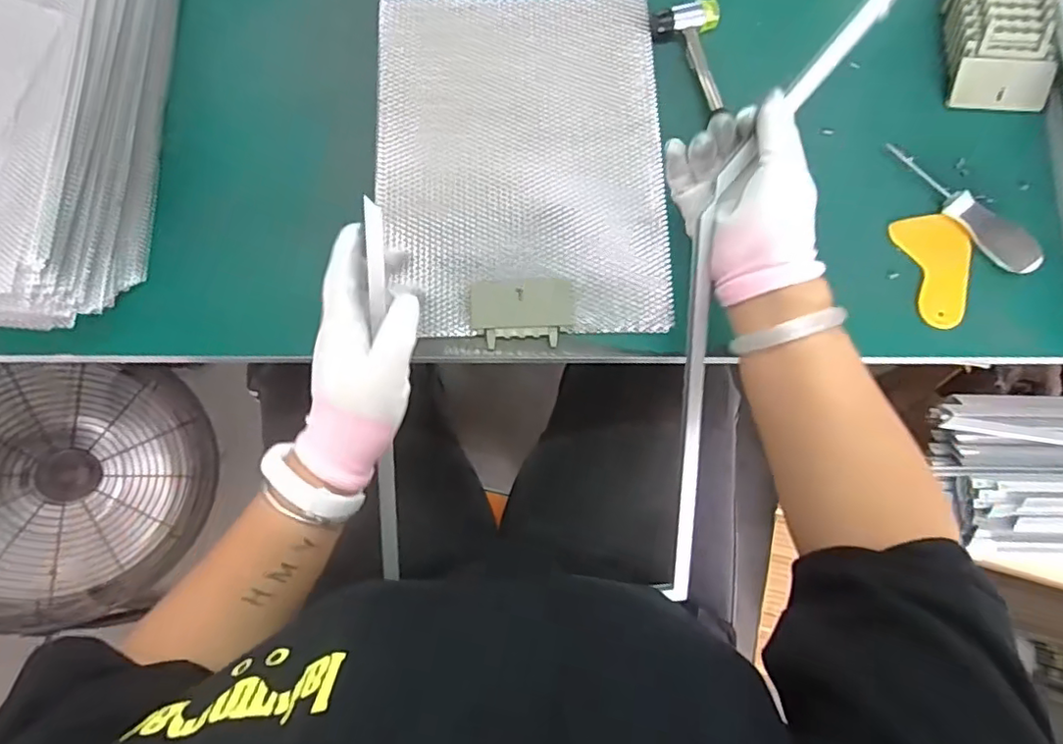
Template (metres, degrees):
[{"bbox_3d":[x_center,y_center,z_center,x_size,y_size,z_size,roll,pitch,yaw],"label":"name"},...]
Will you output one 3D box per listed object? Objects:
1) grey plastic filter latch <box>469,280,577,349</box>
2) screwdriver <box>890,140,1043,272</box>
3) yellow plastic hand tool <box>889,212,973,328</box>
[{"bbox_3d":[-0.007,-0.051,0.495,0.084,0.005,0.058,-2,79,-1],"label":"grey plastic filter latch"},{"bbox_3d":[0.373,-0.145,0.503,0.025,0.028,0.154,-33,81,-7],"label":"screwdriver"},{"bbox_3d":[0.356,-0.090,0.505,0.062,0.006,0.099,-15,83,0],"label":"yellow plastic hand tool"}]

